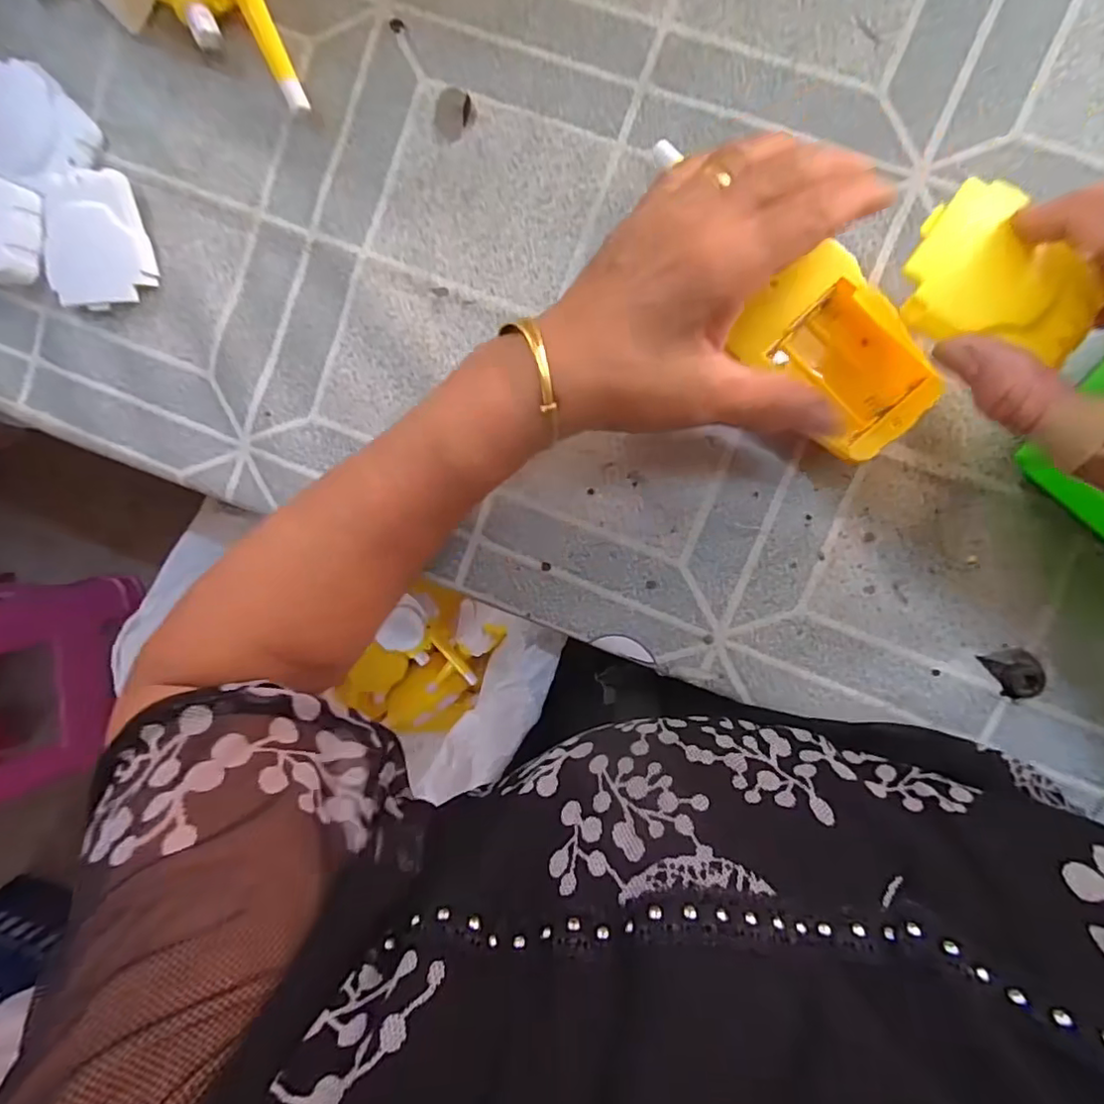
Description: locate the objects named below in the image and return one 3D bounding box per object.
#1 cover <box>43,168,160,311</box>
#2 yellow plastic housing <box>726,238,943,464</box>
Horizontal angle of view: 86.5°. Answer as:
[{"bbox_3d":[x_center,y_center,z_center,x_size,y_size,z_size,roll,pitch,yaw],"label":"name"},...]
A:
[{"bbox_3d":[-0.235,-0.159,0.300,0.055,0.011,0.063,-11,96,7],"label":"cover"},{"bbox_3d":[0.128,-0.087,0.260,0.064,0.023,0.084,-39,92,9],"label":"yellow plastic housing"}]

